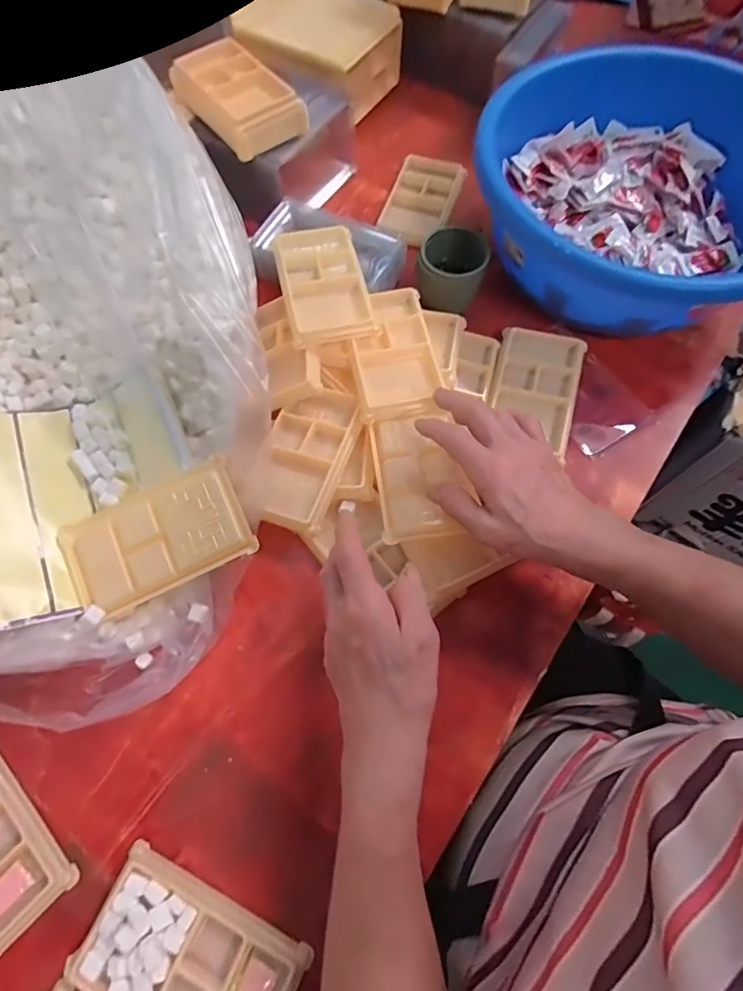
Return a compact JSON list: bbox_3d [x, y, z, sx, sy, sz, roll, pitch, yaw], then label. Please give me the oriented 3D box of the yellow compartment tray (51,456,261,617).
[{"bbox_3d":[-0.163,0.033,0.374,0.137,0.008,0.078,-25,83,1],"label":"yellow compartment tray"}]

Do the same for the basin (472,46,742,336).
[{"bbox_3d":[0.256,-0.280,0.487,0.288,0.126,0.285,0,68,1],"label":"basin"}]

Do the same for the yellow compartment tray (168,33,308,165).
[{"bbox_3d":[-0.136,-0.409,0.506,0.080,0.031,0.137,-37,72,-13],"label":"yellow compartment tray"}]

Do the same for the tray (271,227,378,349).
[{"bbox_3d":[-0.045,-0.200,0.469,0.076,0.017,0.127,-13,68,-4],"label":"tray"}]

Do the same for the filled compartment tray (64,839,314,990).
[{"bbox_3d":[-0.116,0.298,0.312,0.133,0.013,0.076,24,70,10],"label":"filled compartment tray"}]

